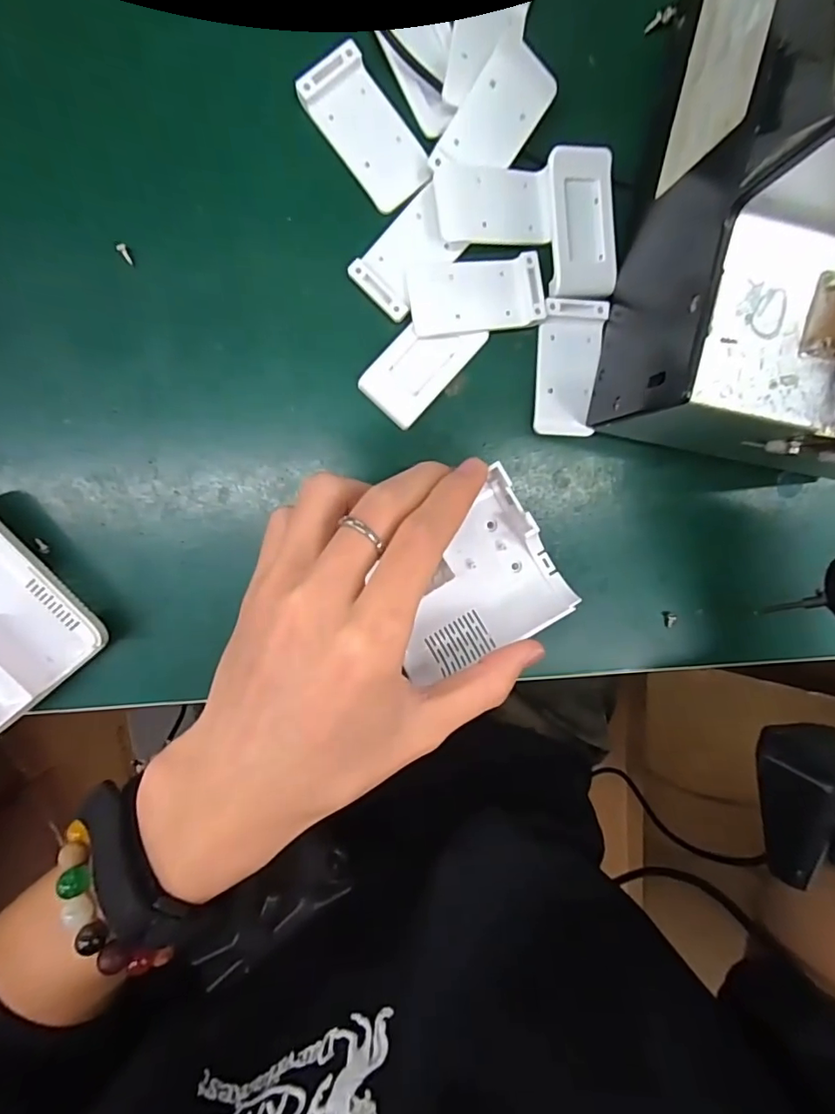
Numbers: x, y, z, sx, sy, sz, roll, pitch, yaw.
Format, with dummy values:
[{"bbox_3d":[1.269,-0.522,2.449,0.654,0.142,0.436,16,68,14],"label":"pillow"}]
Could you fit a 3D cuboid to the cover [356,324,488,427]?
[{"bbox_3d":[0.002,-0.082,0.223,0.028,0.004,0.051,43,92,-6],"label":"cover"}]

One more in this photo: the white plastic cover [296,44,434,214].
[{"bbox_3d":[-0.020,-0.170,0.210,0.028,0.006,0.055,-40,96,1],"label":"white plastic cover"}]

